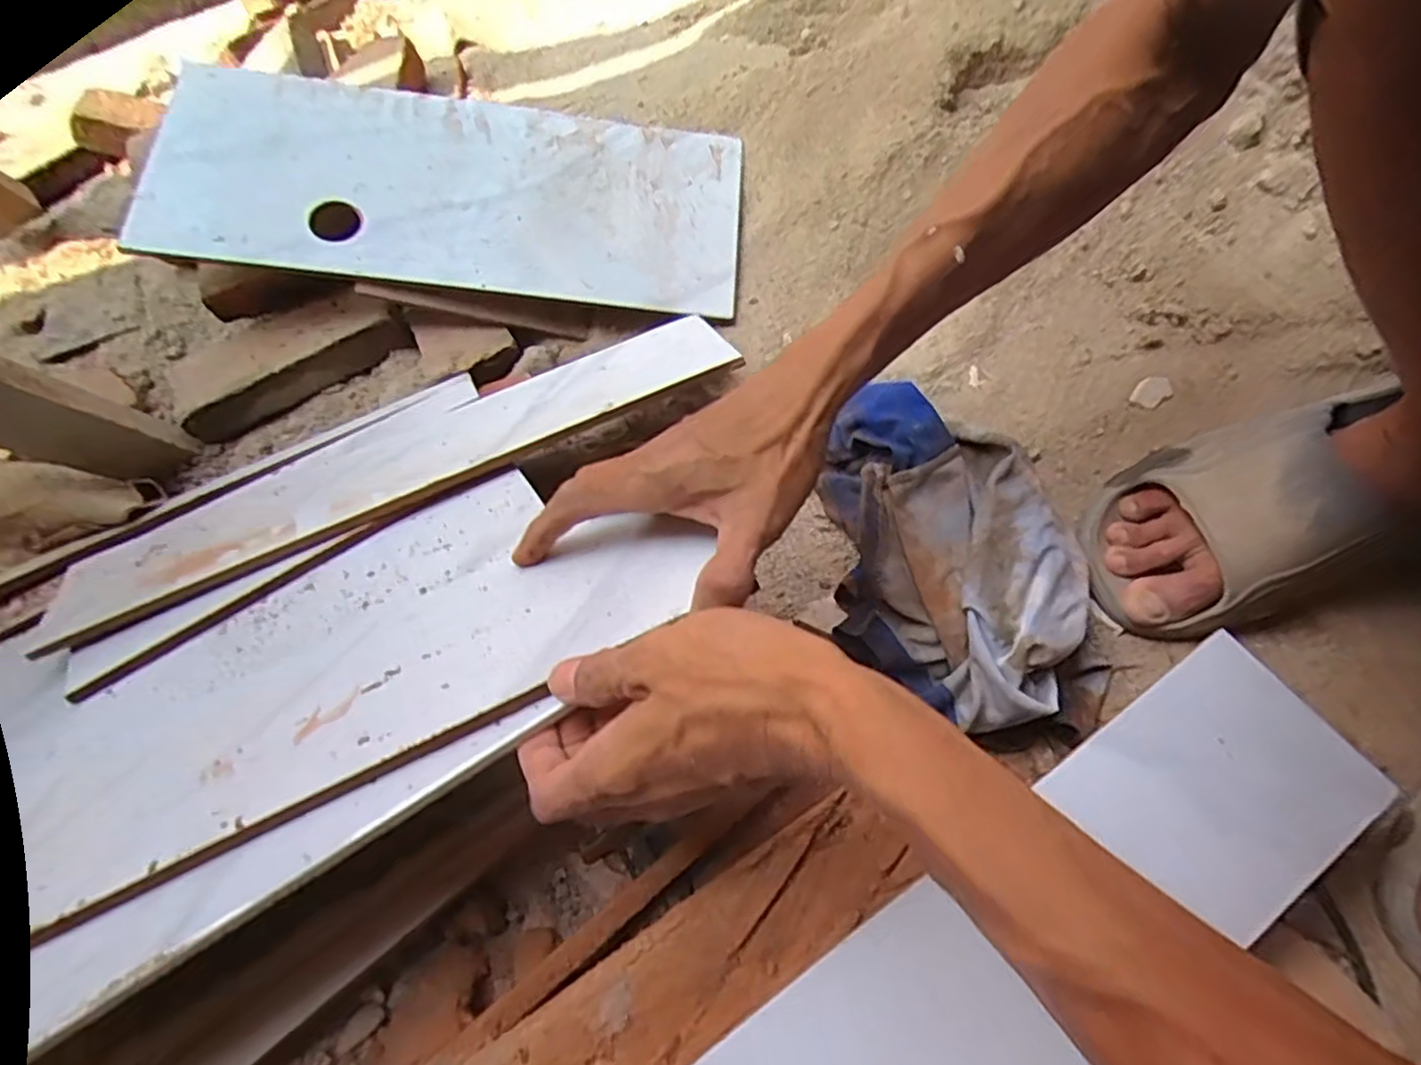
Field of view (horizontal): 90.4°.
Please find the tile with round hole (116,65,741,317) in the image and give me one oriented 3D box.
[{"bbox_3d":[-0.219,-0.307,0.618,0.489,0.019,0.205,6,70,-7],"label":"tile with round hole"}]

